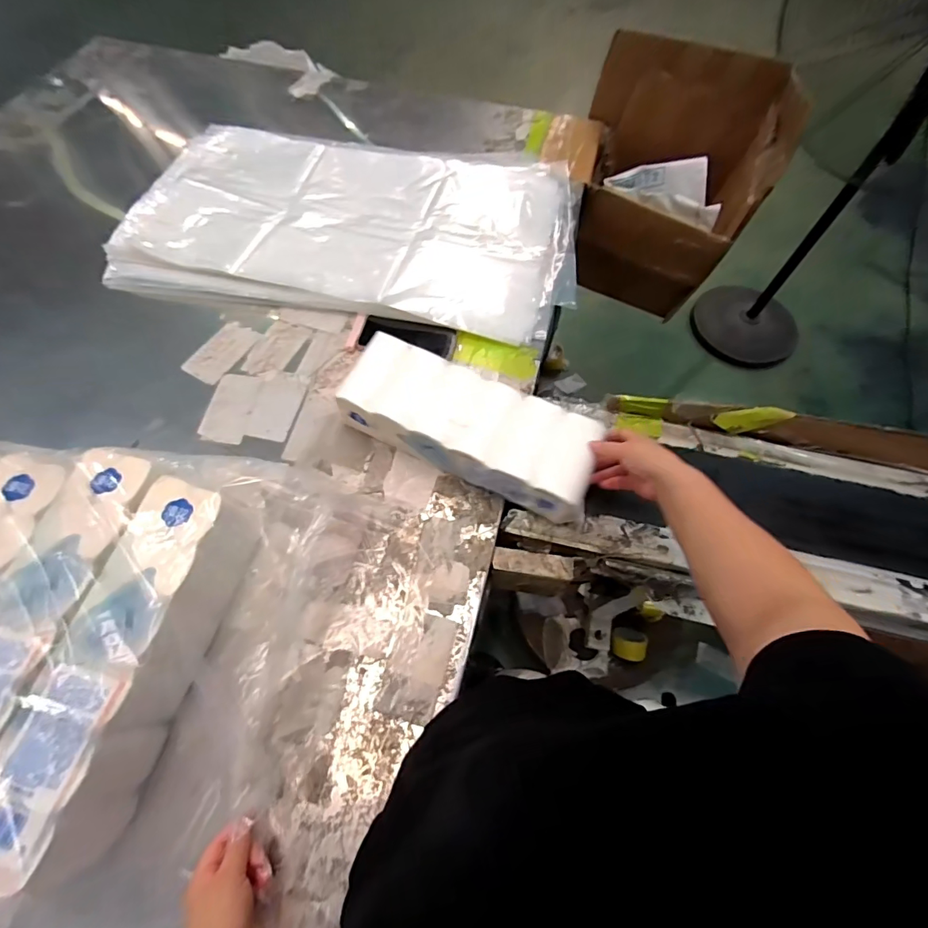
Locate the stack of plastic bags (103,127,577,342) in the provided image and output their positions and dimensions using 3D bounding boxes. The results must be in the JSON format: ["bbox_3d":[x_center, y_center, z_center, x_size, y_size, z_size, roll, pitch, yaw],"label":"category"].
[{"bbox_3d":[-0.211,-0.484,0.911,0.862,0.040,0.489,7,64,2],"label":"stack of plastic bags"}]

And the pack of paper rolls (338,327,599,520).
[{"bbox_3d":[0.008,-0.052,0.672,0.366,0.093,0.135,27,68,12],"label":"pack of paper rolls"}]

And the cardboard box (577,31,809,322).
[{"bbox_3d":[0.466,-0.645,1.086,0.382,0.430,0.308,15,64,6],"label":"cardboard box"}]

